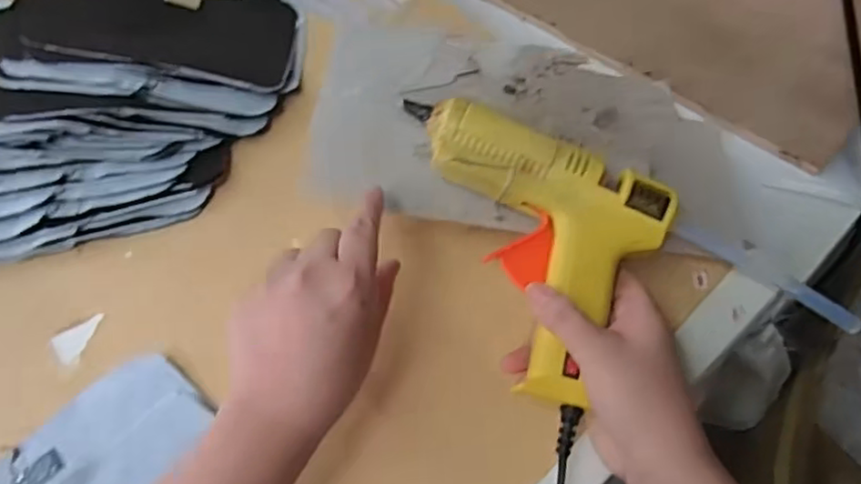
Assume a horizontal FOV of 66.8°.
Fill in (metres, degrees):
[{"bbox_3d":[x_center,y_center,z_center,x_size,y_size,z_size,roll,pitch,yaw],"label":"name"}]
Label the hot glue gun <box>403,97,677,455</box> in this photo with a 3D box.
[{"bbox_3d":[0.050,-0.003,0.397,0.162,0.056,0.156,25,66,15],"label":"hot glue gun"}]

